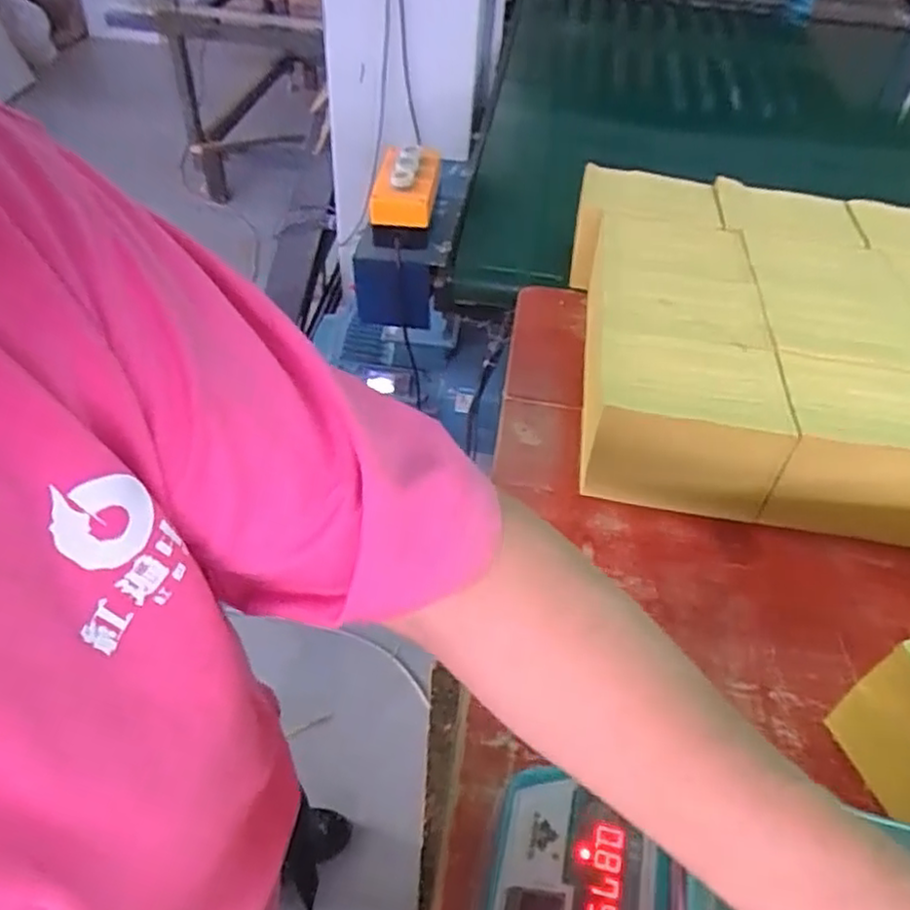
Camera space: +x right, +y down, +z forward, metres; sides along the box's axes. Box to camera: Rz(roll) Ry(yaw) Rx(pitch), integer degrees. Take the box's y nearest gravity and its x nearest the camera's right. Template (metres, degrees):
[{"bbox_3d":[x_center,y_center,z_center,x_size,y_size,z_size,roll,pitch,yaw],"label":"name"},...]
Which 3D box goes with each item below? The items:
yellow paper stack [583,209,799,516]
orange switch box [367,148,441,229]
[{"bbox_3d":[0.221,-0.105,0.722,0.157,0.110,0.338,9,46,3],"label":"yellow paper stack"},{"bbox_3d":[-0.063,-0.344,0.901,0.076,0.052,0.126,7,46,1],"label":"orange switch box"}]

